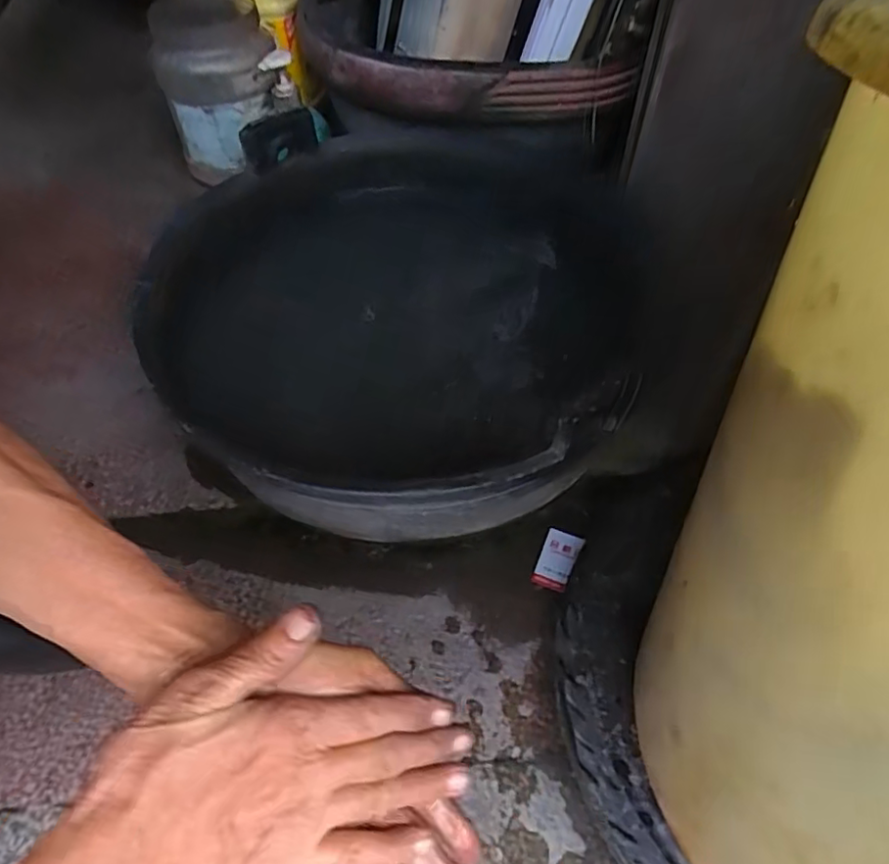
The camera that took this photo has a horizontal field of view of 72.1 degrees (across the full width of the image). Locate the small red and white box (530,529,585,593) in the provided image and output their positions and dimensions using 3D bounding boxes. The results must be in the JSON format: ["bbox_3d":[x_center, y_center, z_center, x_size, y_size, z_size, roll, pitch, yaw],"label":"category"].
[{"bbox_3d":[0.090,0.102,0.487,0.028,0.007,0.048,21,58,13],"label":"small red and white box"}]

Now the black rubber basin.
[{"bbox_3d":[-0.026,-0.117,0.544,0.405,0.146,0.434,0,55,0],"label":"black rubber basin"}]

